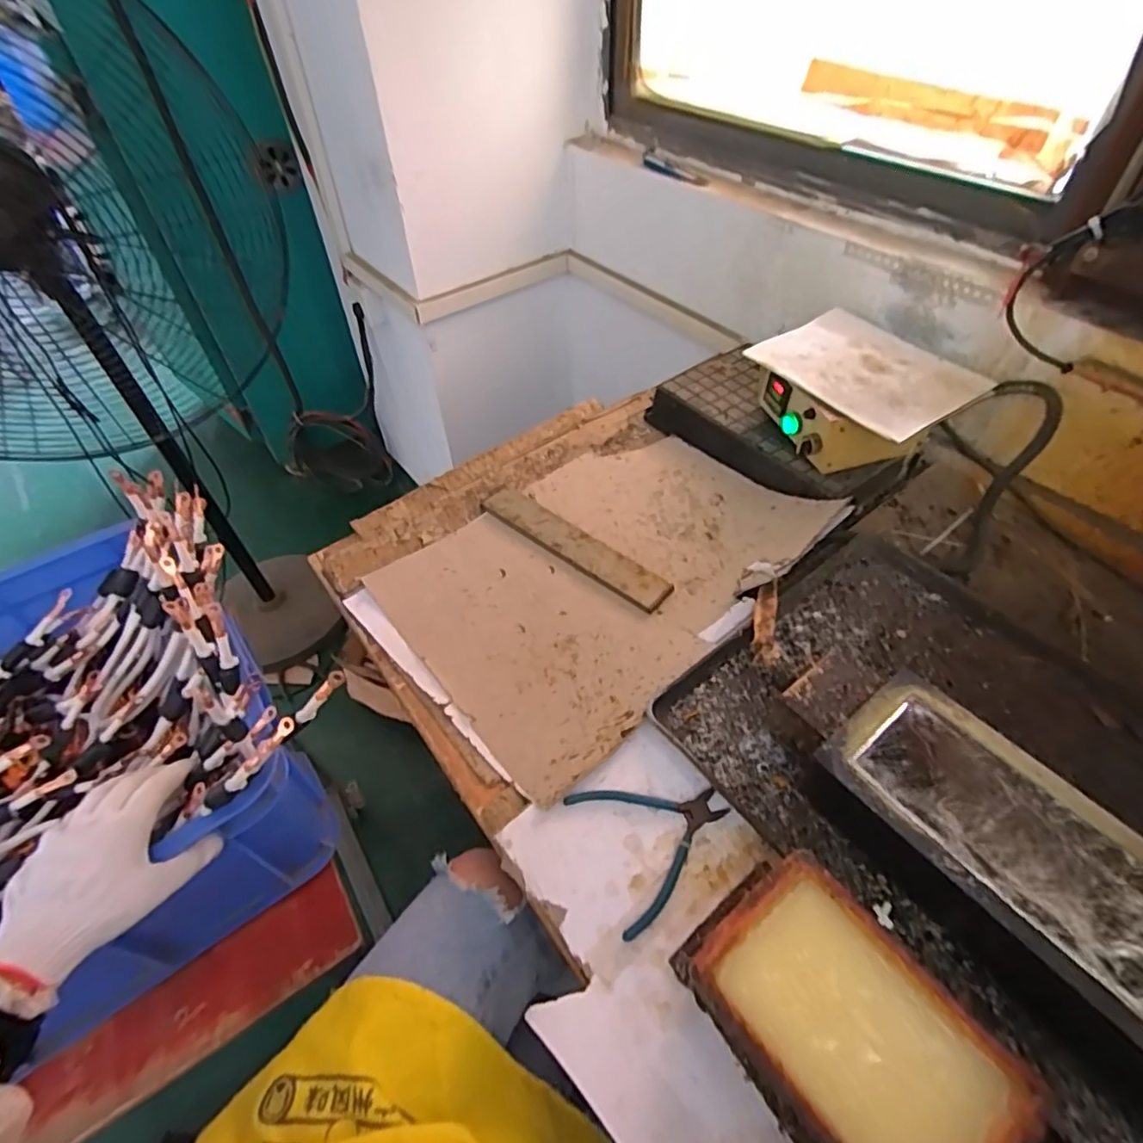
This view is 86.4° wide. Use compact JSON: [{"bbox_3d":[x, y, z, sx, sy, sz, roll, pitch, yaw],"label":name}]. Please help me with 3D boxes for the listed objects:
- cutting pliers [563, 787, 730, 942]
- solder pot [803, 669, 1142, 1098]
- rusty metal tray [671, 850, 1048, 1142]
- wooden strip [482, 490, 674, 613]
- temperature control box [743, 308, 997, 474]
[{"bbox_3d":[0.080,0.239,0.555,0.132,0.006,0.125,-20,51,-14],"label":"cutting pliers"},{"bbox_3d":[0.365,0.247,0.482,0.141,0.086,0.337,-33,56,-24],"label":"solder pot"},{"bbox_3d":[0.198,0.334,0.435,0.140,0.065,0.225,-33,56,-24],"label":"rusty metal tray"},{"bbox_3d":[0.003,-0.037,0.822,0.294,0.016,0.056,32,57,26],"label":"wooden strip"},{"bbox_3d":[0.385,-0.239,0.834,0.199,0.099,0.243,-28,54,-21],"label":"temperature control box"}]

